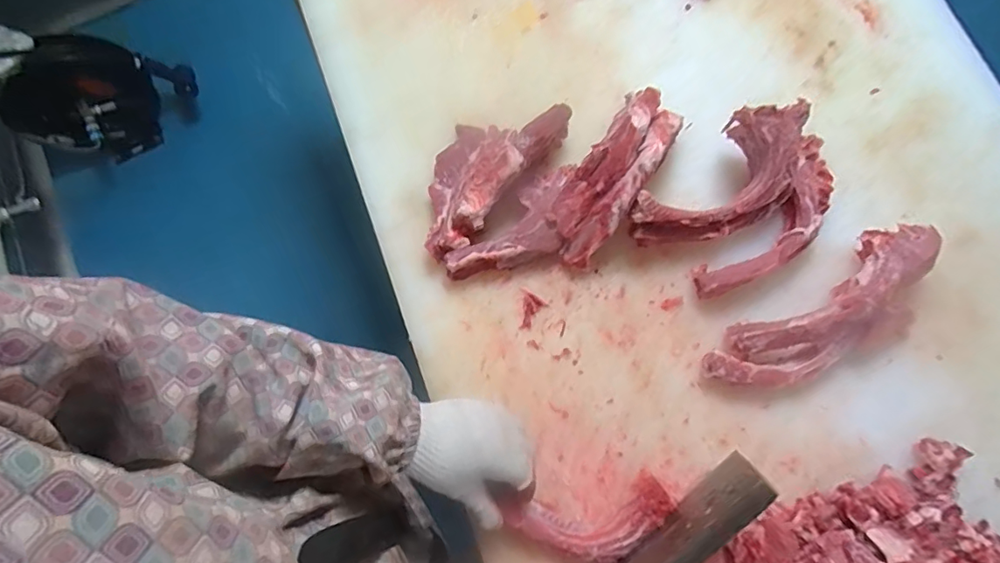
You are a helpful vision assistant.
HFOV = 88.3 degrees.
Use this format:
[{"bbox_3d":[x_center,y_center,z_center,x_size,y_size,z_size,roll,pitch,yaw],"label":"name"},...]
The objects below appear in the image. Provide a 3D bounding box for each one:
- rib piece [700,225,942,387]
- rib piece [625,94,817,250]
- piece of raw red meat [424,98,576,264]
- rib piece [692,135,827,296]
[{"bbox_3d":[0.359,0.046,0.555,0.264,0.073,0.104,-35,79,-5],"label":"rib piece"},{"bbox_3d":[0.252,-0.104,0.580,0.205,0.102,0.103,-40,79,-6],"label":"rib piece"},{"bbox_3d":[-0.026,-0.140,0.607,0.111,0.072,0.227,39,81,9],"label":"piece of raw red meat"},{"bbox_3d":[0.319,-0.060,0.595,0.082,0.050,0.224,40,83,10],"label":"rib piece"}]

